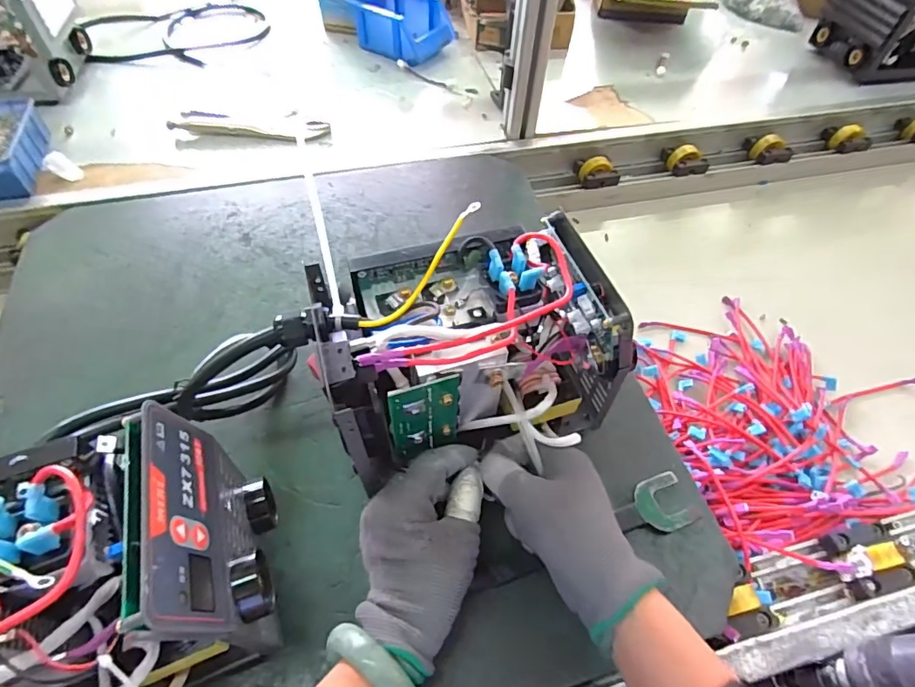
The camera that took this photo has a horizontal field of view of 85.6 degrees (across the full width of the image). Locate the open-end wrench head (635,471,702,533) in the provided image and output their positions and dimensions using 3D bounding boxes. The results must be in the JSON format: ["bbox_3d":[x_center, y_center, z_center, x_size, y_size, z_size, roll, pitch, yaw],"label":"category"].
[{"bbox_3d":[0.167,0.129,0.401,0.047,0.005,0.043,-14,56,-12],"label":"open-end wrench head"}]

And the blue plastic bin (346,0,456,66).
[{"bbox_3d":[-0.092,-0.534,0.831,0.152,0.066,0.114,35,60,20],"label":"blue plastic bin"}]

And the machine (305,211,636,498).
[{"bbox_3d":[0.015,0.017,0.369,0.201,0.152,0.119,-14,56,-11],"label":"machine"}]

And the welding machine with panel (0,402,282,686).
[{"bbox_3d":[-0.226,0.151,0.274,0.208,0.170,0.116,-17,57,-15],"label":"welding machine with panel"}]

